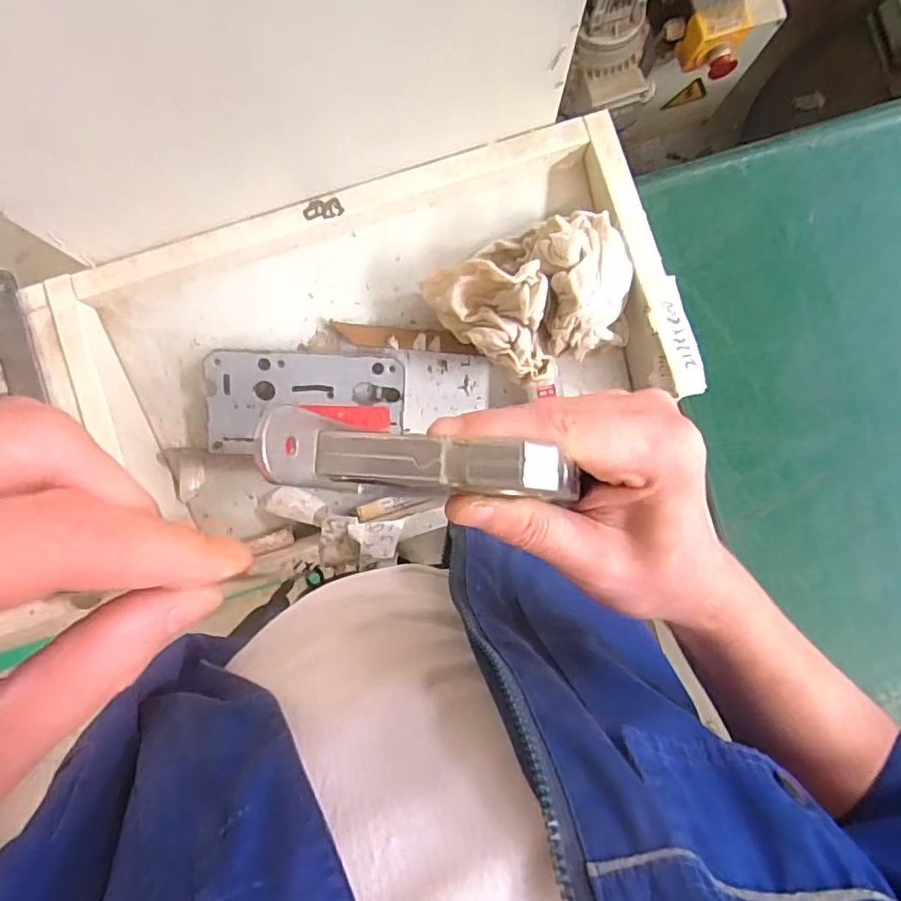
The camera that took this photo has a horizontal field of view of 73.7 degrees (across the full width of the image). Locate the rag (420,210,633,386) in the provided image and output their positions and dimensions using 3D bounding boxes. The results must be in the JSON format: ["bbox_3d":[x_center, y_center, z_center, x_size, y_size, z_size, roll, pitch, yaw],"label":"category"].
[{"bbox_3d":[0.060,-0.104,0.407,0.130,0.056,0.103,-30,90,0],"label":"rag"}]

